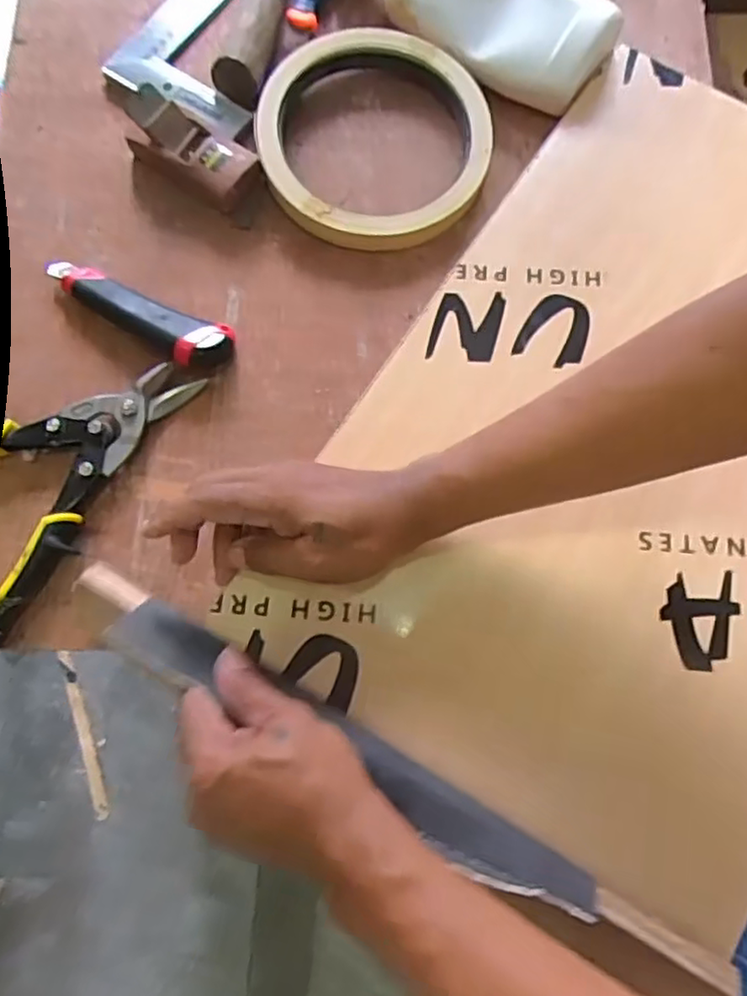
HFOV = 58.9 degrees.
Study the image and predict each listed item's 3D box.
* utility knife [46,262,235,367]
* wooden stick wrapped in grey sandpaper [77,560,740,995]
[{"bbox_3d":[-0.180,-0.141,0.499,0.151,0.017,0.039,24,77,8],"label":"utility knife"},{"bbox_3d":[-0.002,0.153,0.377,0.424,0.044,0.032,29,77,10],"label":"wooden stick wrapped in grey sandpaper"}]

